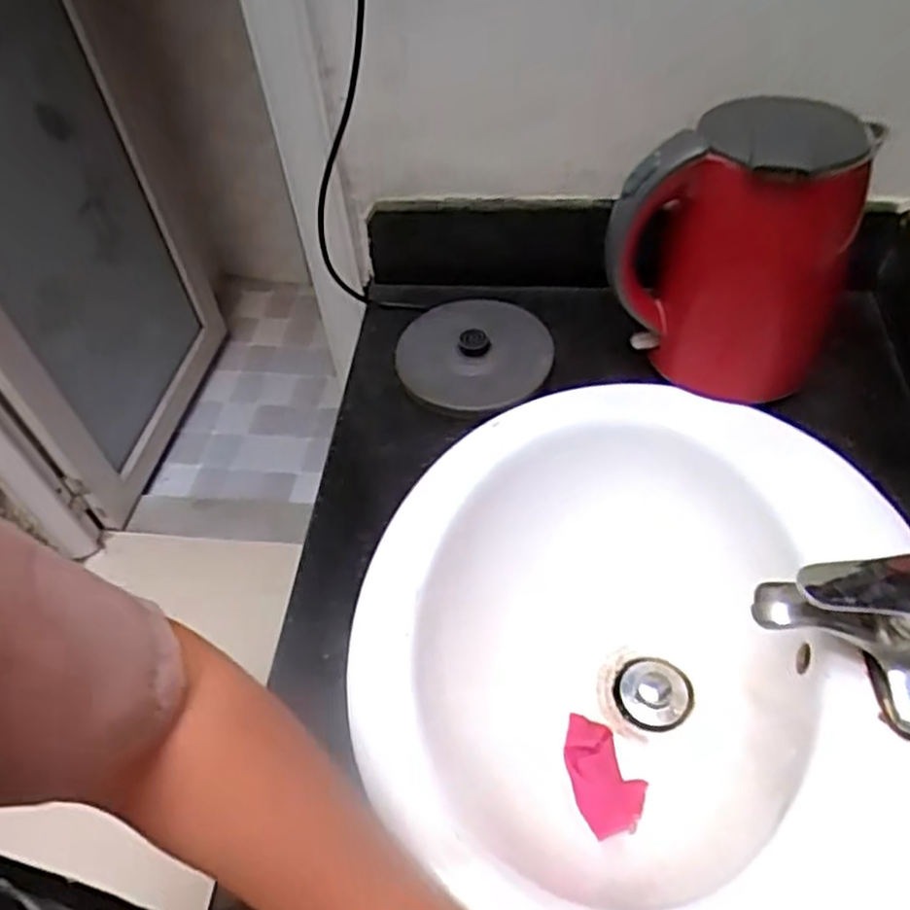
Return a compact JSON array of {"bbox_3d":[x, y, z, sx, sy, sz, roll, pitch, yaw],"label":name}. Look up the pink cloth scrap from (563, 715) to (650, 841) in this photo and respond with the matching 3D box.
[{"bbox_3d":[0.116,0.258,0.617,0.060,0.004,0.096,-13,42,-25],"label":"pink cloth scrap"}]

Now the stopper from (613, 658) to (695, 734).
[{"bbox_3d":[0.177,0.213,0.674,0.067,0.017,0.063,4,51,9],"label":"stopper"}]

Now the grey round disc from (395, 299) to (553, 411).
[{"bbox_3d":[0.021,-0.107,0.764,0.149,0.036,0.148,-3,51,3],"label":"grey round disc"}]

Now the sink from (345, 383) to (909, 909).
[{"bbox_3d":[0.142,0.167,0.621,0.430,0.140,0.457,7,54,9],"label":"sink"}]

